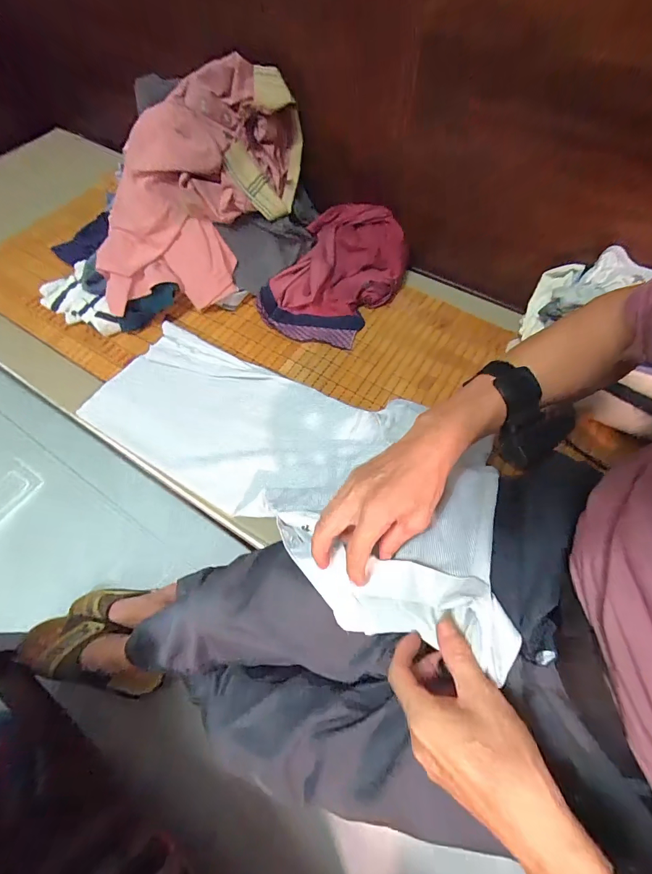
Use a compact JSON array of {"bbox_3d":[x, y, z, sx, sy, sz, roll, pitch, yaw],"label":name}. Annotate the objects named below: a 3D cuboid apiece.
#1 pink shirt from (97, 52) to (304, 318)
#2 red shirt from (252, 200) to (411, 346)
[{"bbox_3d":[-0.214,-0.397,0.644,0.200,0.178,0.445,33,86,16],"label":"pink shirt"},{"bbox_3d":[0.021,-0.299,0.699,0.196,0.088,0.280,29,66,14],"label":"red shirt"}]

